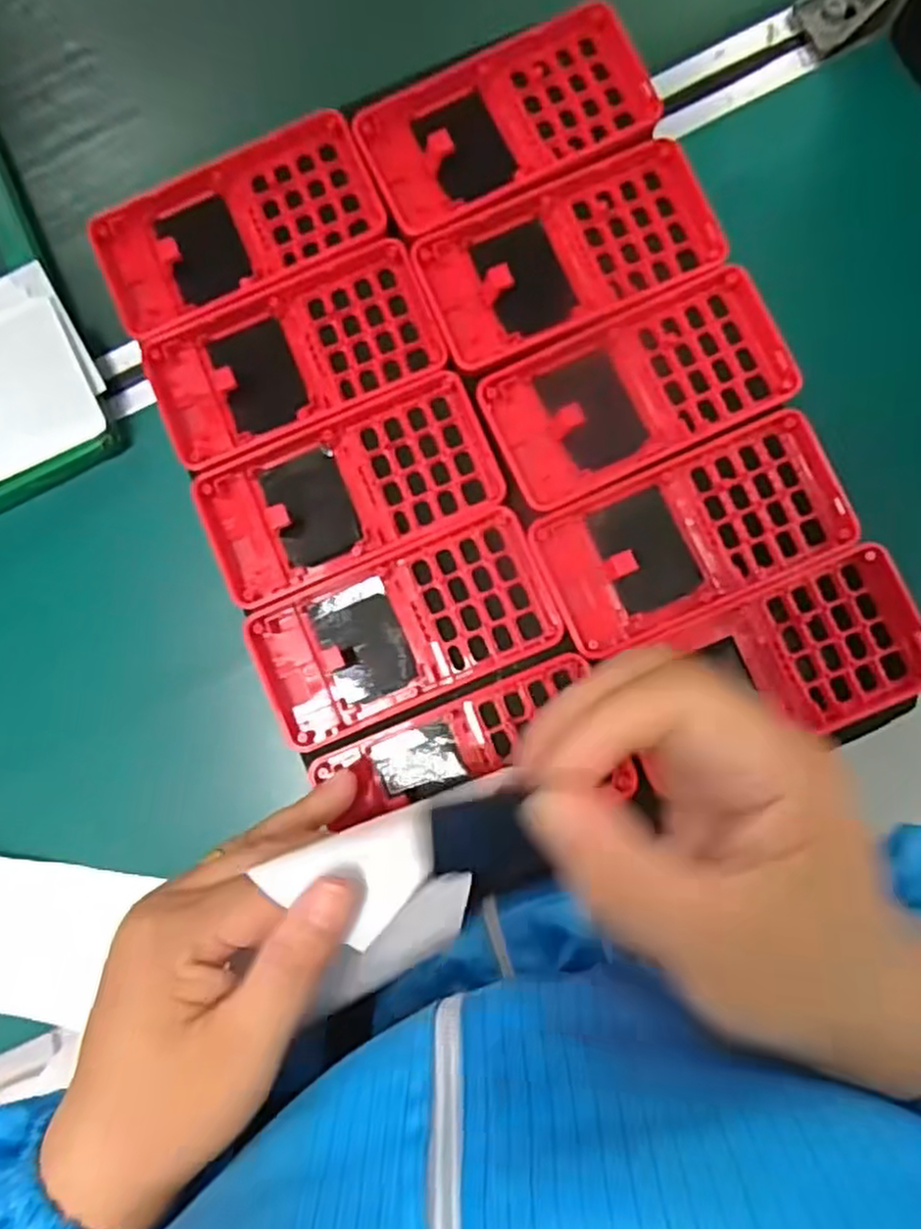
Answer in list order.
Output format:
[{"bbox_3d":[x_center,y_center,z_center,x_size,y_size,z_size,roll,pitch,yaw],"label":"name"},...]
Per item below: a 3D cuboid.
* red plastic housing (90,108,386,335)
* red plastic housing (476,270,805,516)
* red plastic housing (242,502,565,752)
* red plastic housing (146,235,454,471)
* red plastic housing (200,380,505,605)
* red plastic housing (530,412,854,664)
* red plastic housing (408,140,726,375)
[{"bbox_3d":[-0.098,-0.171,0.323,0.121,0.015,0.062,-24,83,2],"label":"red plastic housing"},{"bbox_3d":[0.073,-0.094,0.305,0.123,0.011,0.060,-25,83,2],"label":"red plastic housing"},{"bbox_3d":[-0.024,0.005,0.306,0.120,0.016,0.061,-24,83,2],"label":"red plastic housing"},{"bbox_3d":[-0.072,-0.112,0.317,0.119,0.016,0.062,-23,83,2],"label":"red plastic housing"},{"bbox_3d":[-0.046,-0.053,0.311,0.120,0.014,0.060,-23,83,2],"label":"red plastic housing"},{"bbox_3d":[0.094,-0.034,0.299,0.122,0.009,0.059,-25,83,2],"label":"red plastic housing"},{"bbox_3d":[0.045,-0.153,0.312,0.120,0.012,0.063,-23,83,2],"label":"red plastic housing"}]

